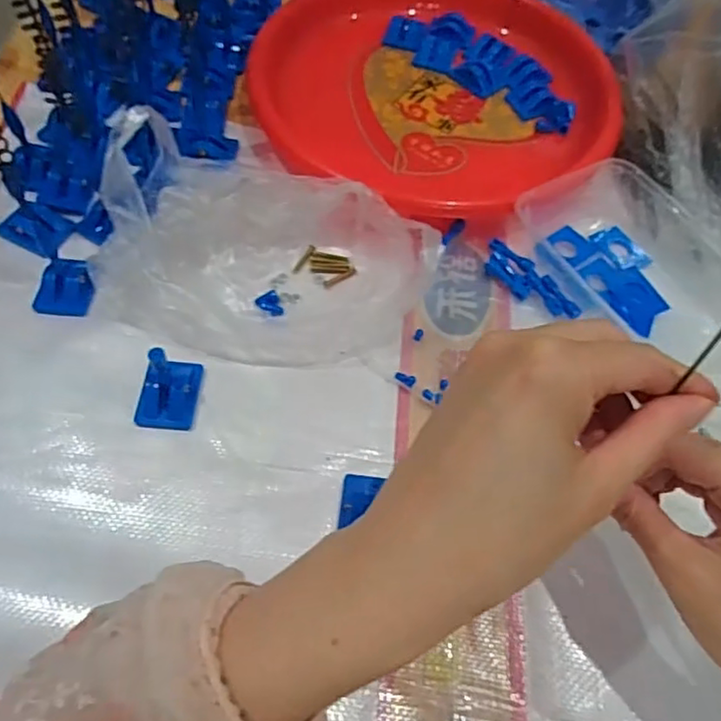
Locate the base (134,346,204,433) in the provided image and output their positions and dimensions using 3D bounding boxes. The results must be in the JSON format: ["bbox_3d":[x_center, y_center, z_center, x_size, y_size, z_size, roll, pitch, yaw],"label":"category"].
[{"bbox_3d":[-0.116,0.016,0.374,0.033,0.027,0.042,4,59,-2],"label":"base"}]

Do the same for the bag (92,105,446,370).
[{"bbox_3d":[-0.057,-0.079,0.393,0.204,0.086,0.137,15,60,4],"label":"bag"}]

